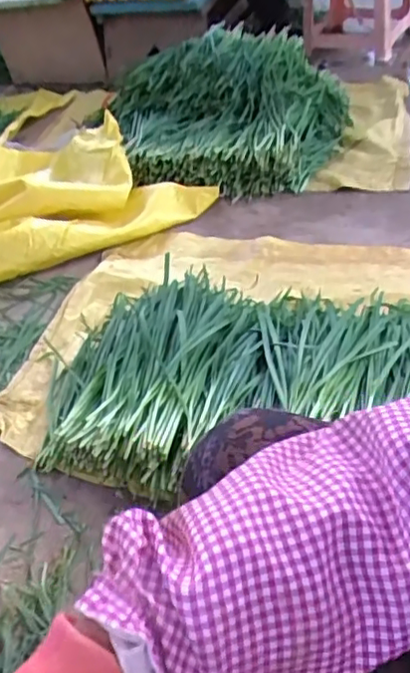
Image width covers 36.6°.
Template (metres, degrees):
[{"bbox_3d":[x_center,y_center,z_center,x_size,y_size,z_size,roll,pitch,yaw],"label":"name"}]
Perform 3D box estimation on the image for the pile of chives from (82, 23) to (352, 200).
[{"bbox_3d":[0.051,-0.610,1.523,0.575,0.221,0.587,0,43,13],"label":"pile of chives"}]

